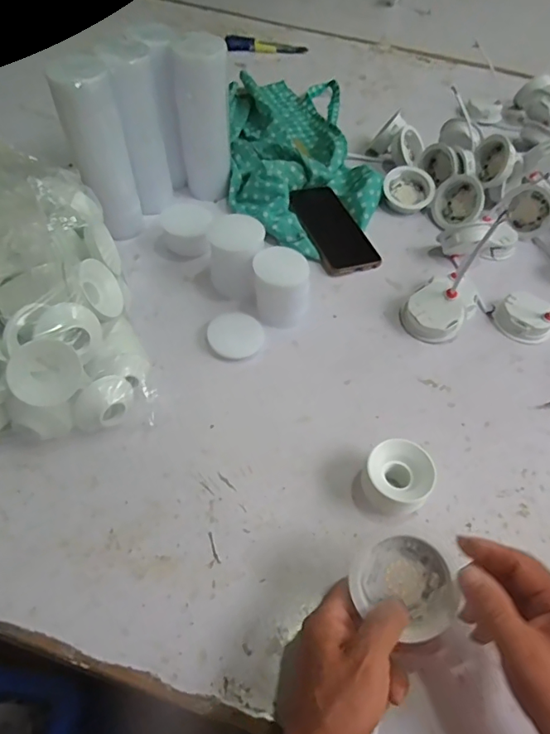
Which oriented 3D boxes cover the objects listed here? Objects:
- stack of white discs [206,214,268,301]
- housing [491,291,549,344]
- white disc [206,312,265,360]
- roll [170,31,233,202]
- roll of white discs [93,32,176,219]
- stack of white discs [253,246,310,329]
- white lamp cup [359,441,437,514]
[{"bbox_3d":[-0.043,-0.121,0.554,0.057,0.080,0.046,17,53,7],"label":"stack of white discs"},{"bbox_3d":[0.300,-0.061,0.588,0.063,0.025,0.062,3,53,-4],"label":"housing"},{"bbox_3d":[-0.042,-0.035,0.542,0.058,0.009,0.057,3,53,-4],"label":"white disc"},{"bbox_3d":[-0.091,-0.297,0.635,0.067,0.214,0.063,3,53,-4],"label":"roll"},{"bbox_3d":[-0.160,-0.275,0.602,0.060,0.197,0.064,-14,56,-15],"label":"roll of white discs"},{"bbox_3d":[0.007,-0.085,0.544,0.061,0.072,0.055,7,53,0],"label":"stack of white discs"},{"bbox_3d":[0.104,0.101,0.432,0.055,0.046,0.061,27,55,15],"label":"white lamp cup"}]

